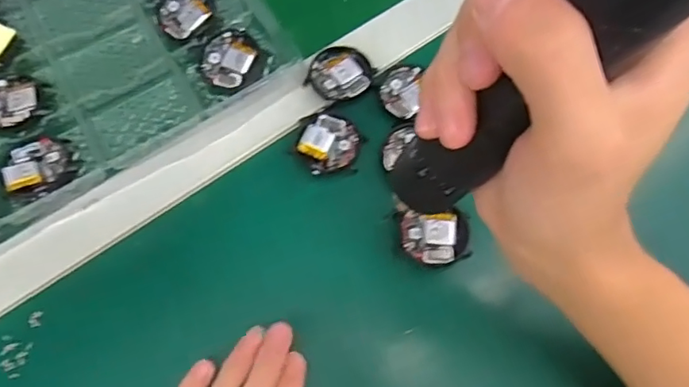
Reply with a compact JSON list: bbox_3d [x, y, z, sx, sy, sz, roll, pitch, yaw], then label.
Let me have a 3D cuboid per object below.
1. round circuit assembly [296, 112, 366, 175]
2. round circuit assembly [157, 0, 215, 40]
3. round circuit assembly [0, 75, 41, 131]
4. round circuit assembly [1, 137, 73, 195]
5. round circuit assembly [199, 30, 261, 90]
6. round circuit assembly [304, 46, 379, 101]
[{"bbox_3d":[-0.010,-0.034,0.356,0.040,0.004,0.049,-30,72,-13],"label":"round circuit assembly"},{"bbox_3d":[-0.117,-0.135,0.395,0.040,0.008,0.043,0,68,-1],"label":"round circuit assembly"},{"bbox_3d":[-0.231,-0.063,0.368,0.038,0.004,0.043,-17,69,-8],"label":"round circuit assembly"},{"bbox_3d":[-0.200,-0.019,0.346,0.041,0.007,0.039,0,68,-1],"label":"round circuit assembly"},{"bbox_3d":[-0.080,-0.094,0.376,0.040,0.010,0.041,0,68,-1],"label":"round circuit assembly"},{"bbox_3d":[-0.002,-0.085,0.374,0.044,0.006,0.041,0,68,-1],"label":"round circuit assembly"}]

